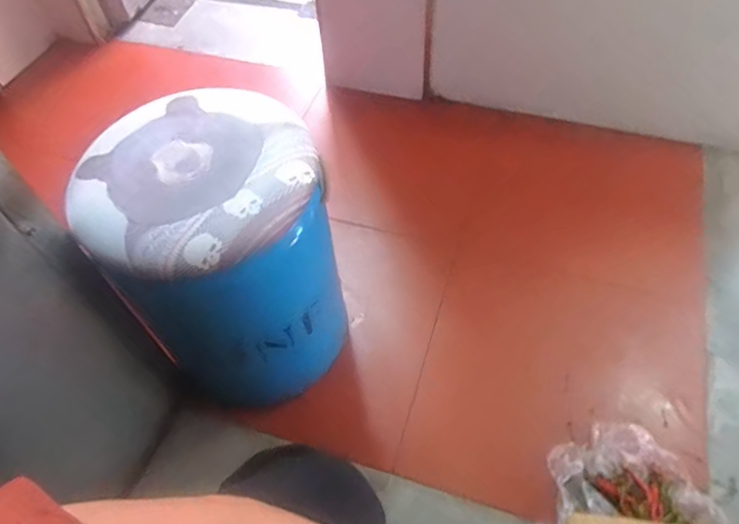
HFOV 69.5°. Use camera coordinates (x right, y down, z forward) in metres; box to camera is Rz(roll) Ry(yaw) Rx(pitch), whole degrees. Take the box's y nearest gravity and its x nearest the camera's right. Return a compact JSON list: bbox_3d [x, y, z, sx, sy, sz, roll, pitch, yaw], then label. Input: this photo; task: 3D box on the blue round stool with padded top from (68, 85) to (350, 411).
[{"bbox_3d":[-0.205,-0.004,0.823,0.297,0.407,0.303,-1,56,2],"label":"blue round stool with padded top"}]

